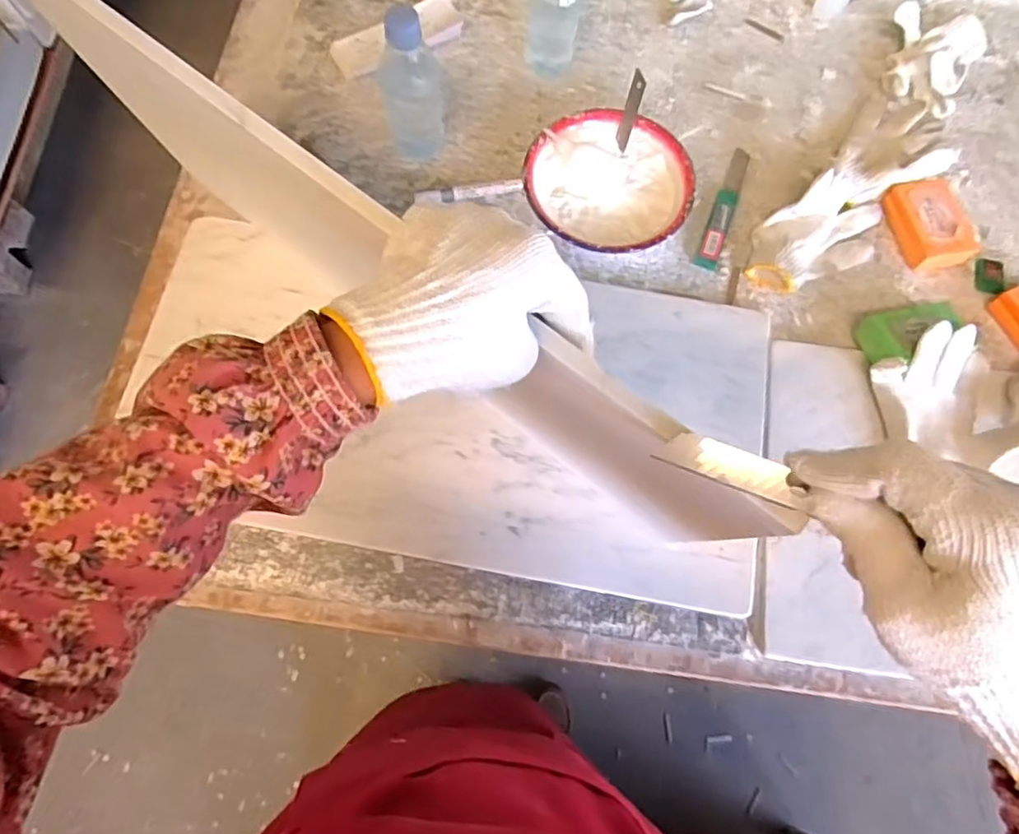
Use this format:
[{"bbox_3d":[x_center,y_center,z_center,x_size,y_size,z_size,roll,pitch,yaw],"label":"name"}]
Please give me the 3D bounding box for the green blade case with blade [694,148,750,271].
[{"bbox_3d":[0.239,-0.235,0.702,0.023,0.012,0.168,20,72,5],"label":"green blade case with blade"}]

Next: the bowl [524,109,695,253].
[{"bbox_3d":[0.104,-0.242,0.683,0.168,0.050,0.169,0,71,-1],"label":"bowl"}]

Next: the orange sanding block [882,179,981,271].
[{"bbox_3d":[0.458,-0.211,0.693,0.068,0.036,0.101,-12,72,-6],"label":"orange sanding block"}]

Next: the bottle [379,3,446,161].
[{"bbox_3d":[-0.096,-0.318,0.637,0.059,0.159,0.055,-6,71,-4],"label":"bottle"}]

